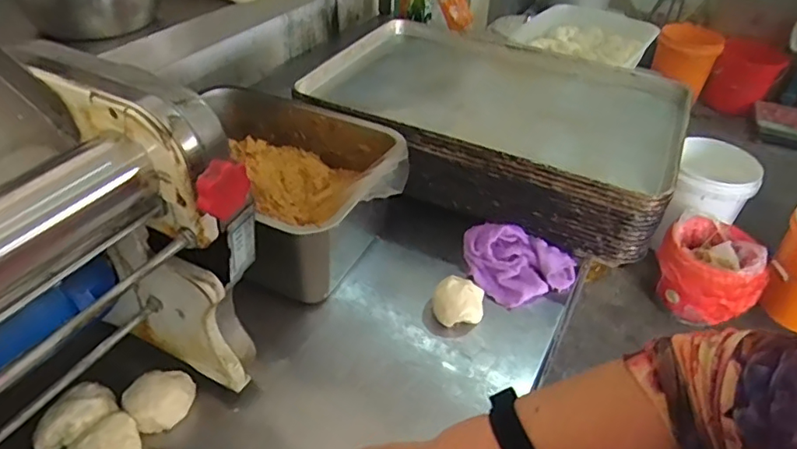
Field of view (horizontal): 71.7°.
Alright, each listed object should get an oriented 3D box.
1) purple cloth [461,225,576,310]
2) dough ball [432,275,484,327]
[{"bbox_3d":[0.180,0.049,0.785,0.151,0.052,0.112,-13,42,-19],"label":"purple cloth"},{"bbox_3d":[0.077,0.103,0.716,0.066,0.048,0.054,9,40,8],"label":"dough ball"}]

